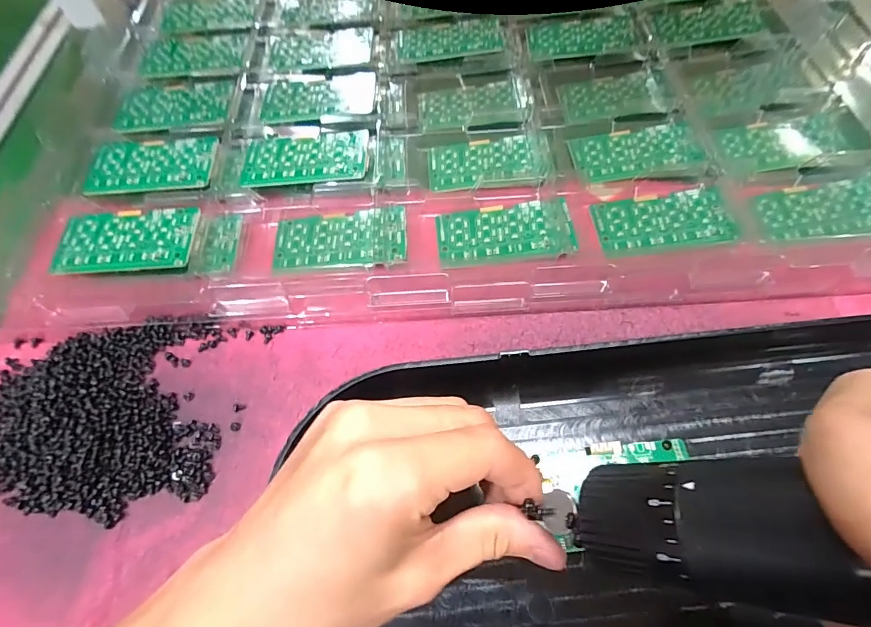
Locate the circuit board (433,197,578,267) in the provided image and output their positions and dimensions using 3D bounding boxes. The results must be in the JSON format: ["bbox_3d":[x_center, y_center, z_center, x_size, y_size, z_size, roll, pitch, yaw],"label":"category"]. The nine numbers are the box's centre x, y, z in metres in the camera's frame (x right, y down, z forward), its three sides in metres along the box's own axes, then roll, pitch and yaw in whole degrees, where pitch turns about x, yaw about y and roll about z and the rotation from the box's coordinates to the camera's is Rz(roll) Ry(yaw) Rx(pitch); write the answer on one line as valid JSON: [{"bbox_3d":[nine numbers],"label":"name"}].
[{"bbox_3d":[0.049,-0.058,0.305,0.092,0.008,0.047,-5,65,0],"label":"circuit board"}]

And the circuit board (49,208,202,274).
[{"bbox_3d":[-0.209,-0.050,0.295,0.092,0.006,0.049,-2,65,1],"label":"circuit board"}]

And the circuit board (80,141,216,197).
[{"bbox_3d":[-0.213,-0.112,0.327,0.093,0.004,0.052,0,65,2],"label":"circuit board"}]

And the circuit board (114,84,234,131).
[{"bbox_3d":[-0.215,-0.171,0.360,0.088,0.006,0.054,2,65,3],"label":"circuit board"}]

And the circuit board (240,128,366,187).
[{"bbox_3d":[-0.098,-0.118,0.329,0.093,0.010,0.049,-2,65,1],"label":"circuit board"}]

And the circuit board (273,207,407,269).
[{"bbox_3d":[-0.067,-0.055,0.307,0.093,0.005,0.045,0,65,2],"label":"circuit board"}]

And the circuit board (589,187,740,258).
[{"bbox_3d":[0.159,-0.064,0.304,0.087,0.008,0.049,-3,65,0],"label":"circuit board"}]

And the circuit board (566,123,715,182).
[{"bbox_3d":[0.158,-0.126,0.339,0.097,0.009,0.046,-6,65,-1],"label":"circuit board"}]

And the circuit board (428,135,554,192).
[{"bbox_3d":[0.042,-0.117,0.337,0.092,0.004,0.048,-3,65,5],"label":"circuit board"}]

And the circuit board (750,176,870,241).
[{"bbox_3d":[0.271,-0.073,0.306,0.085,0.004,0.044,-6,63,7],"label":"circuit board"}]

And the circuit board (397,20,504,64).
[{"bbox_3d":[0.013,-0.248,0.394,0.091,0.010,0.049,-2,65,1],"label":"circuit board"}]

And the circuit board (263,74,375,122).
[{"bbox_3d":[-0.097,-0.182,0.364,0.093,0.005,0.057,-5,65,0],"label":"circuit board"}]

